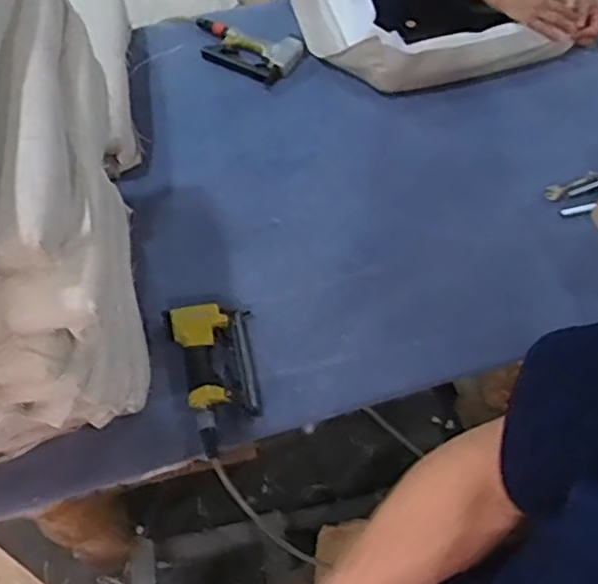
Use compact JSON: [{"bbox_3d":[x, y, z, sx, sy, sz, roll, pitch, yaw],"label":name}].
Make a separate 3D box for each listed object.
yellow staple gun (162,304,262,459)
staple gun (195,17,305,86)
[{"bbox_3d":[-0.126,0.122,1.051,0.137,0.051,0.242,-17,61,-8],"label":"yellow staple gun"},{"bbox_3d":[-0.126,-0.541,1.440,0.270,0.040,0.139,24,63,15],"label":"staple gun"}]

